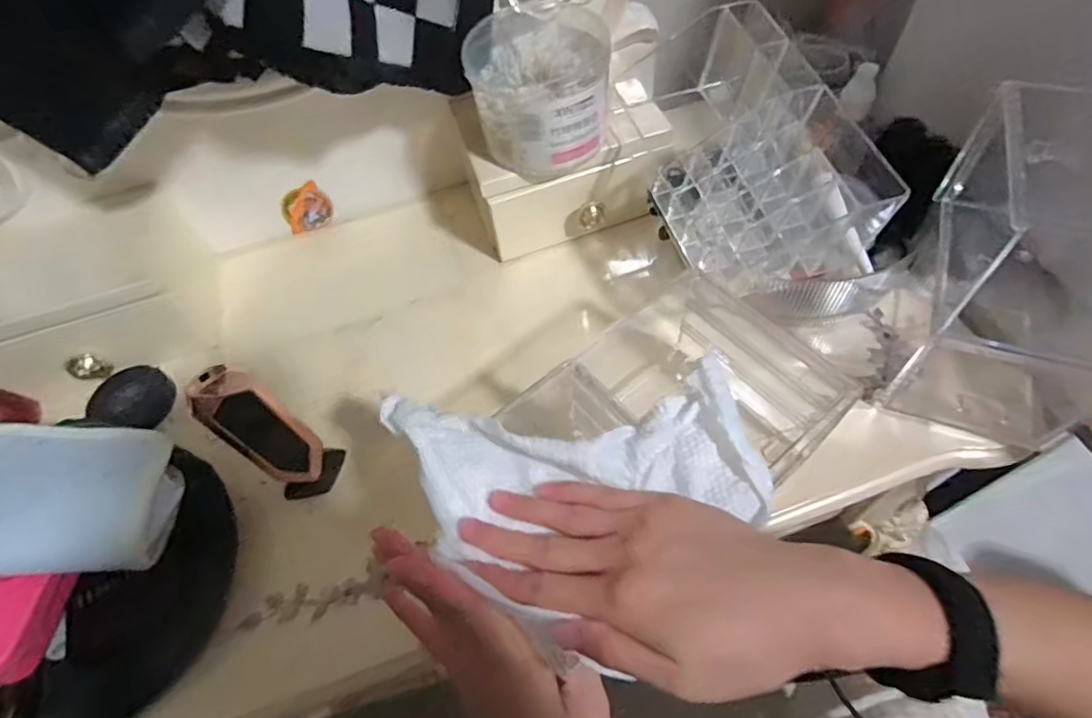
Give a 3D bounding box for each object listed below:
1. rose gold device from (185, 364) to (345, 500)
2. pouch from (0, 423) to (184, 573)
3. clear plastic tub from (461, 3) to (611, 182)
[{"bbox_3d":[-0.187,0.051,0.385,0.027,0.137,0.042,13,59,14],"label":"rose gold device"},{"bbox_3d":[-0.357,0.090,0.358,0.207,0.043,0.101,2,53,-17],"label":"pouch"},{"bbox_3d":[-0.006,-0.230,0.480,0.113,0.085,0.139,-5,57,3],"label":"clear plastic tub"}]

